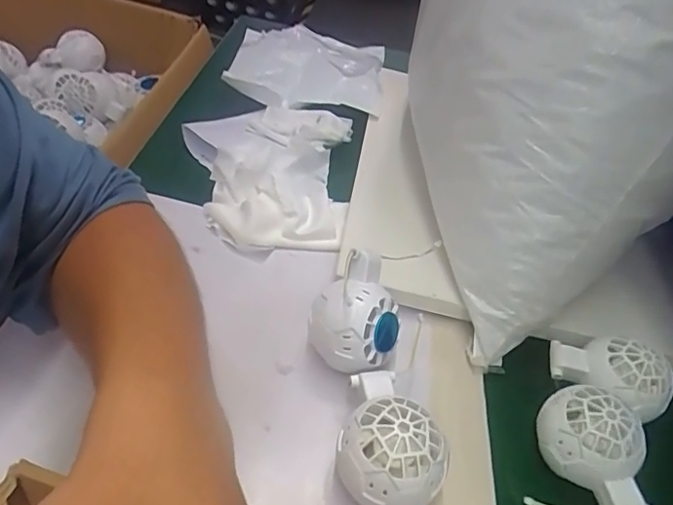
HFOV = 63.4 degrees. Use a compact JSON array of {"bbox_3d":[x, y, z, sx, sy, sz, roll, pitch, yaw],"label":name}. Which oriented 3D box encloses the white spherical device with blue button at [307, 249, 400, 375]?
[{"bbox_3d":[0.013,0.046,0.373,0.059,0.072,0.065,13,41,4],"label":"white spherical device with blue button"}]

